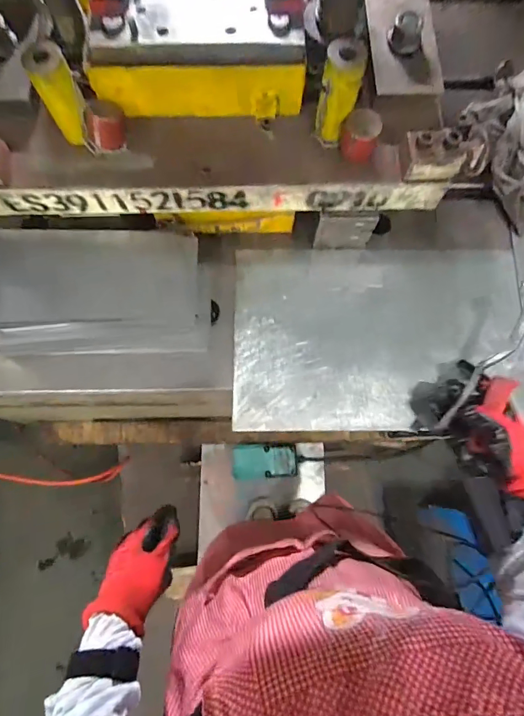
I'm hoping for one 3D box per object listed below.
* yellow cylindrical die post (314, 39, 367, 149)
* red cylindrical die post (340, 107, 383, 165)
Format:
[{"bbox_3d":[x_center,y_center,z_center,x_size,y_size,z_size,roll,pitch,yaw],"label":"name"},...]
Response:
[{"bbox_3d":[0.083,-0.282,0.450,0.040,0.097,0.036,15,75,3],"label":"yellow cylindrical die post"},{"bbox_3d":[0.110,-0.248,0.467,0.040,0.033,0.042,0,75,-1],"label":"red cylindrical die post"}]

